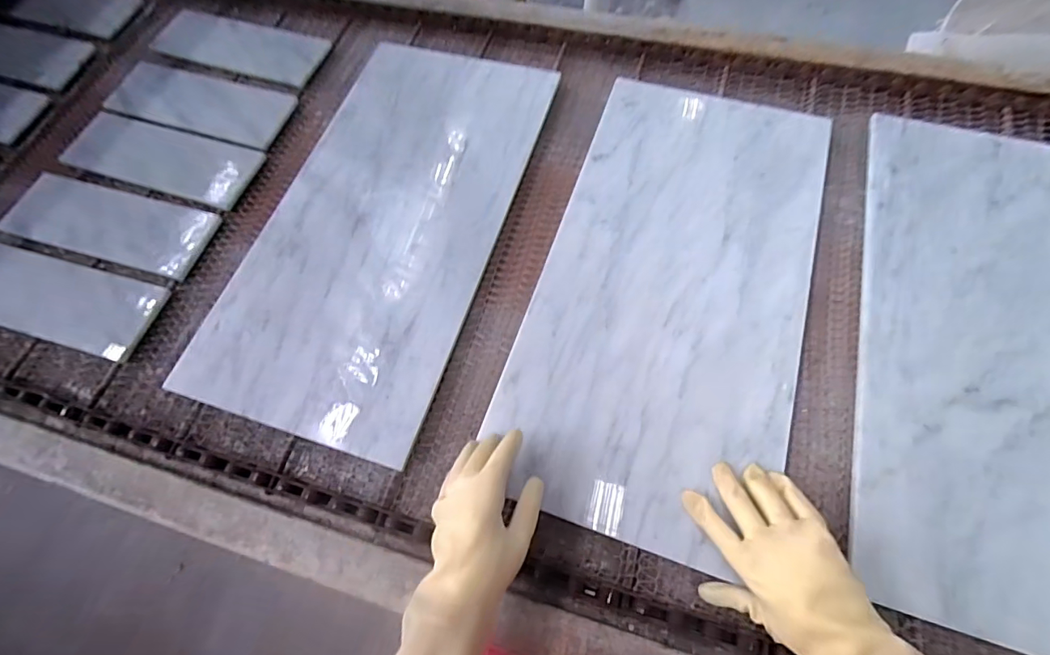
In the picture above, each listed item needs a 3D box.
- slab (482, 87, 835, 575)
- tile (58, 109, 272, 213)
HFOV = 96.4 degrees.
[{"bbox_3d":[0.184,-0.065,0.576,0.305,0.015,0.608,16,66,11],"label":"slab"},{"bbox_3d":[-0.551,-0.259,0.700,0.316,0.018,0.109,19,69,12],"label":"tile"}]

